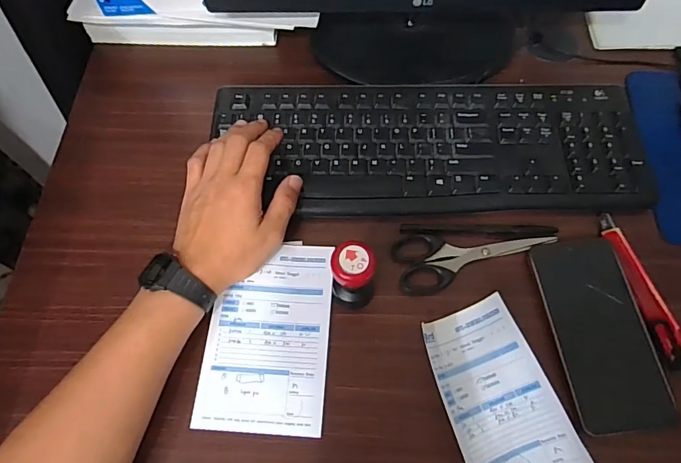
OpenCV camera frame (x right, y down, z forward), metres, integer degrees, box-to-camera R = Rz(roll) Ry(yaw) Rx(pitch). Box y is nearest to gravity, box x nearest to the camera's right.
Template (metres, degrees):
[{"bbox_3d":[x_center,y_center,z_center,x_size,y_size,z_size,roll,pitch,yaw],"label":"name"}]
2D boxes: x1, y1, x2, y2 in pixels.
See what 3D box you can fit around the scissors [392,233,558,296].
[{"bbox_3d":[0.125,0.031,0.410,0.148,0.007,0.058,1,66,1],"label":"scissors"}]

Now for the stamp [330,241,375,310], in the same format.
[{"bbox_3d":[0.011,0.038,0.366,0.035,0.074,0.038,0,66,0],"label":"stamp"}]

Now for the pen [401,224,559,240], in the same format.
[{"bbox_3d":[0.133,0.000,0.424,0.146,0.006,0.014,1,66,1],"label":"pen"}]

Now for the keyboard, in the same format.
[{"bbox_3d":[0.086,-0.090,0.451,0.424,0.015,0.157,3,69,3],"label":"keyboard"}]

